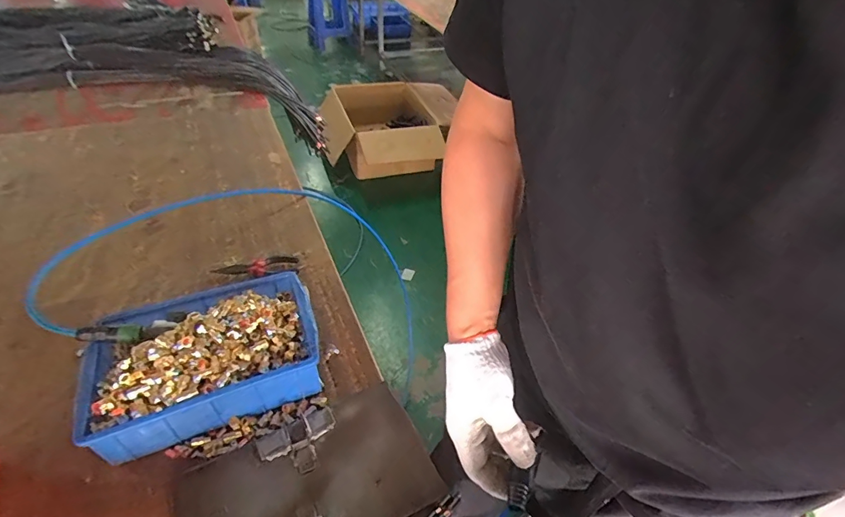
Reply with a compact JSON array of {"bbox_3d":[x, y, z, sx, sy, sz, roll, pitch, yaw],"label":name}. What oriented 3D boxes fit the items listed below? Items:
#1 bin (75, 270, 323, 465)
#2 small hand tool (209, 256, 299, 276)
[{"bbox_3d":[-0.305,0.143,0.625,0.300,0.109,0.221,-15,45,-20],"label":"bin"},{"bbox_3d":[-0.318,0.015,0.830,0.149,0.026,0.029,-9,43,-14],"label":"small hand tool"}]

